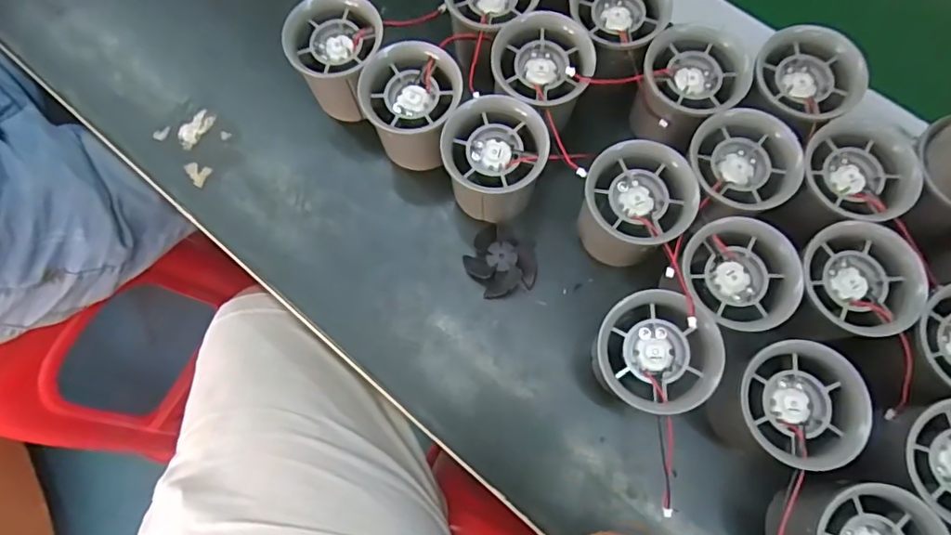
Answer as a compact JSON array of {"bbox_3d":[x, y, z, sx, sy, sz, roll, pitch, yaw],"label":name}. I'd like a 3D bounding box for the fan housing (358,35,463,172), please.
[{"bbox_3d":[-0.036,-0.090,0.312,0.054,0.060,0.050,20,74,7],"label":"fan housing"}]

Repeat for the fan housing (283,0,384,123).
[{"bbox_3d":[-0.080,-0.126,0.323,0.050,0.059,0.047,0,73,1],"label":"fan housing"}]

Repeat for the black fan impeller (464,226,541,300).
[{"bbox_3d":[0.014,-0.004,0.311,0.039,0.014,0.039,0,73,1],"label":"black fan impeller"}]

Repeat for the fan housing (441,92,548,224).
[{"bbox_3d":[0.011,-0.057,0.304,0.056,0.060,0.055,-6,73,-1],"label":"fan housing"}]

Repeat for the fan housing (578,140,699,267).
[{"bbox_3d":[0.085,-0.031,0.294,0.056,0.059,0.054,22,75,8],"label":"fan housing"}]

